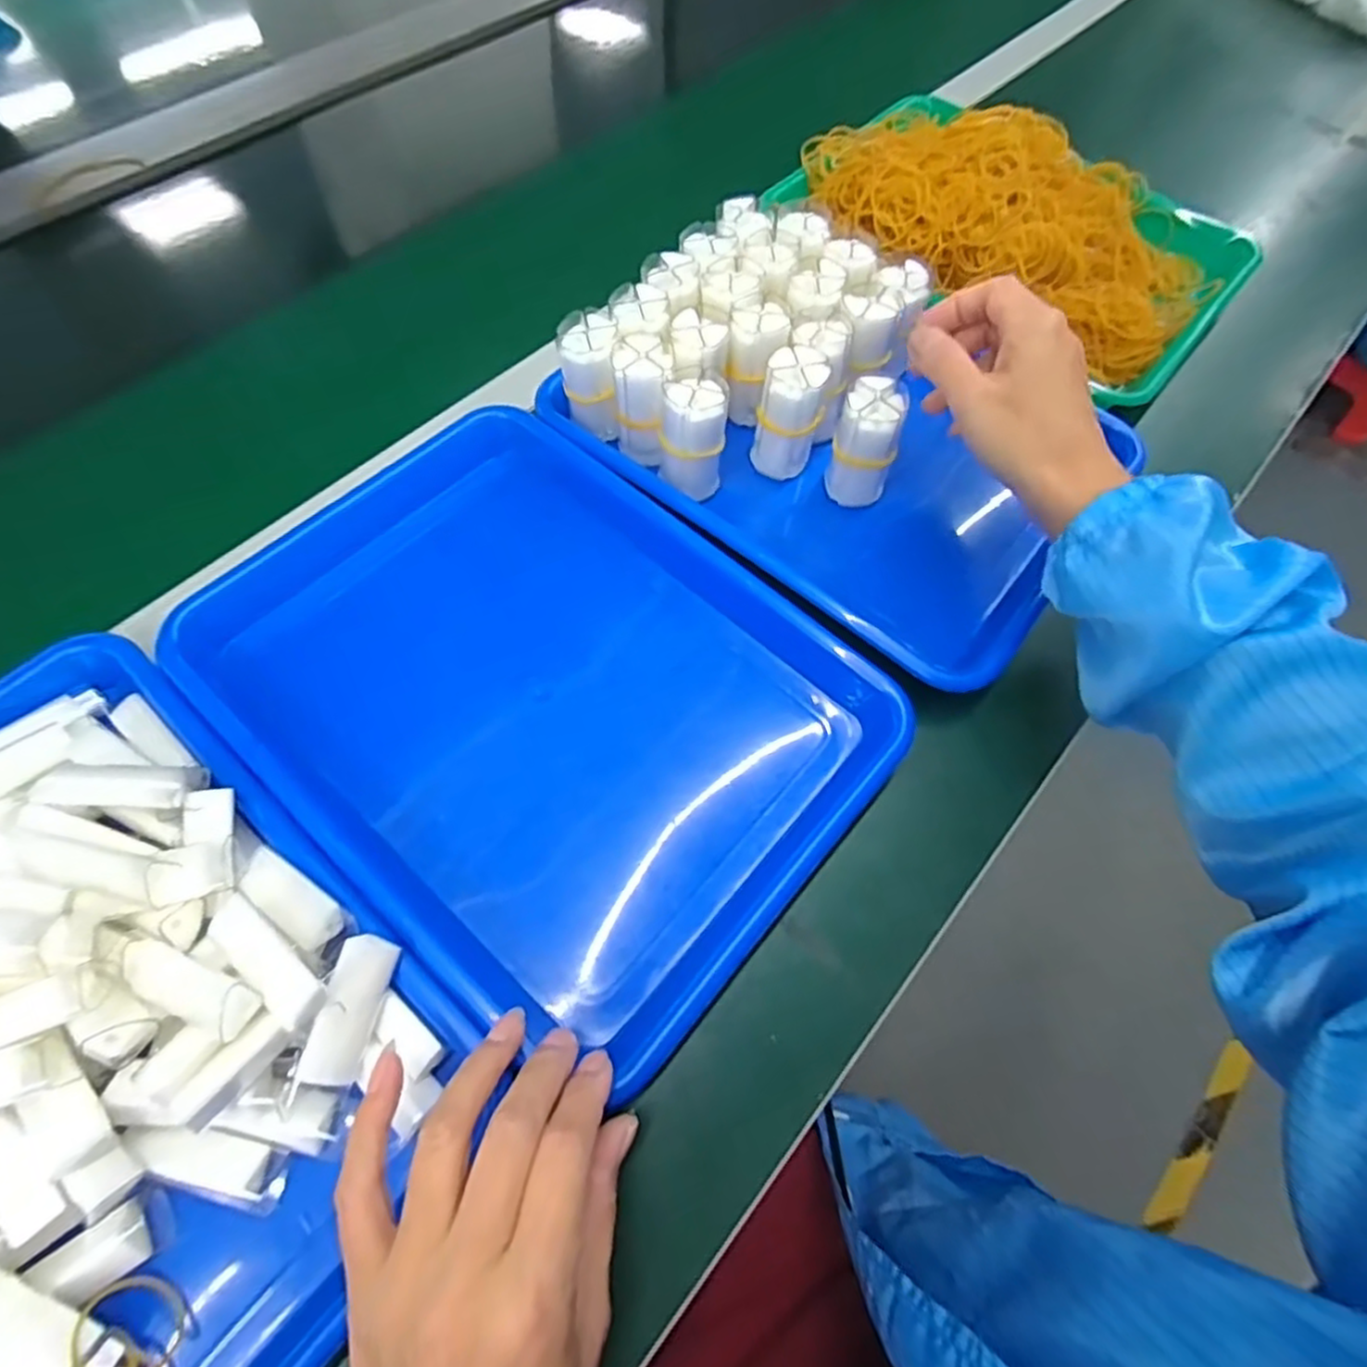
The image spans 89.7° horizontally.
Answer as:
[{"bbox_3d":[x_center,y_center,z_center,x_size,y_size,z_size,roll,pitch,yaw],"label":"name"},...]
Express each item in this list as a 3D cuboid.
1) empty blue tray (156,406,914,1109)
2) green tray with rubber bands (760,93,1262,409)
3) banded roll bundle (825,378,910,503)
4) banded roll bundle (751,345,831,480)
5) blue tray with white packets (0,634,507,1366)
[{"bbox_3d":[-0.080,0.002,0.378,0.343,0.050,0.252,40,69,16],"label":"empty blue tray"},{"bbox_3d":[0.256,-0.366,0.528,0.333,0.066,0.240,39,69,16],"label":"green tray with rubber bands"},{"bbox_3d":[0.109,-0.142,0.412,0.037,0.071,0.035,18,65,7],"label":"banded roll bundle"},{"bbox_3d":[0.066,-0.165,0.424,0.035,0.071,0.034,21,65,9],"label":"banded roll bundle"},{"bbox_3d":[-0.257,0.142,0.265,0.315,0.071,0.239,37,68,15],"label":"blue tray with white packets"}]

